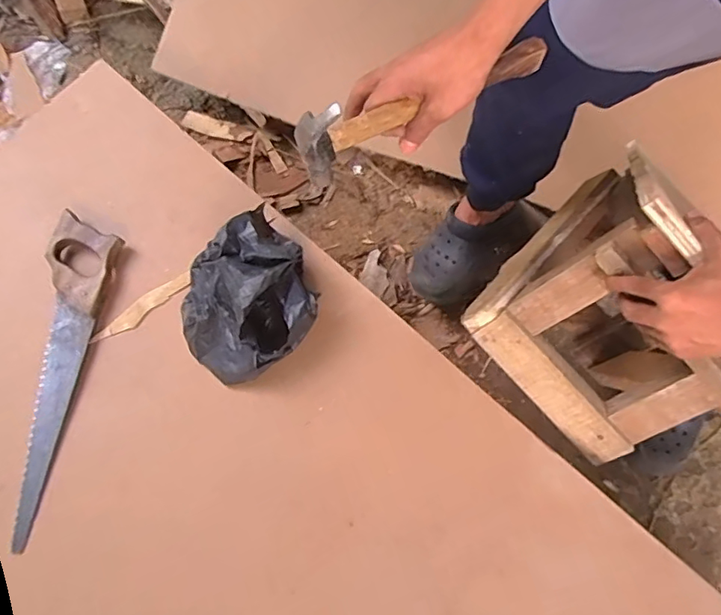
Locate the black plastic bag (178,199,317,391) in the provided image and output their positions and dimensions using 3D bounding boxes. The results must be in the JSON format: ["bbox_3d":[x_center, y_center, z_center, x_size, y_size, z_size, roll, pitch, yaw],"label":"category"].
[{"bbox_3d":[-0.143,-0.011,0.640,0.180,0.122,0.158,-40,76,-11],"label":"black plastic bag"}]

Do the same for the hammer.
[{"bbox_3d":[0.058,-0.185,0.470,0.245,0.086,0.022,-25,71,-8],"label":"hammer"}]

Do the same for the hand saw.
[{"bbox_3d":[-0.403,0.074,0.666,0.087,0.029,0.411,8,73,4],"label":"hand saw"}]

